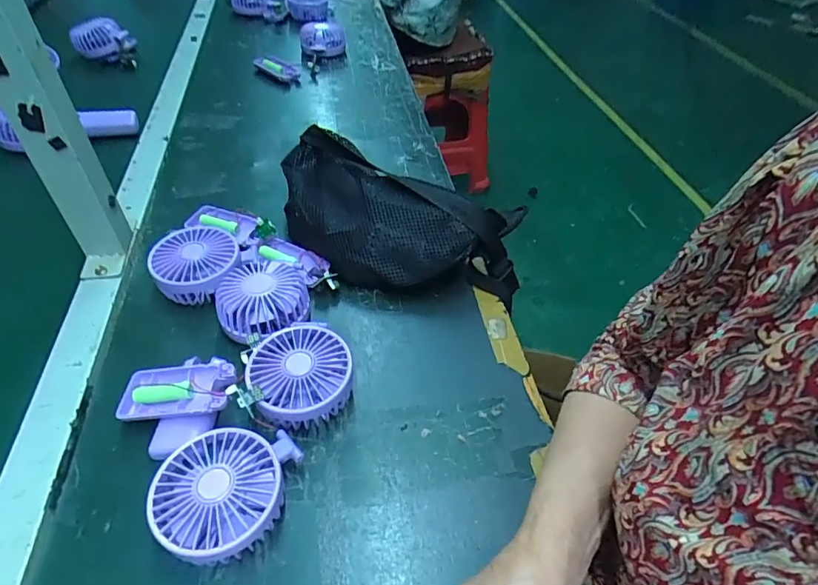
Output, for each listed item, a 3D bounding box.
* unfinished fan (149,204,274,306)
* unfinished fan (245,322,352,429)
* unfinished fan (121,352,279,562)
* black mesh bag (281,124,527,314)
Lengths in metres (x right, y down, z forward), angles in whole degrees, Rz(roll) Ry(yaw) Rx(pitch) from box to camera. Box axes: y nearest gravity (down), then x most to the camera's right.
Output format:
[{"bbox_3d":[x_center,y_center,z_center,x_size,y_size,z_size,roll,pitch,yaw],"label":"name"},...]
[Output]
[{"bbox_3d":[-0.209,-0.055,0.523,0.104,0.038,0.155,2,47,0],"label":"unfinished fan"},{"bbox_3d":[-0.092,0.074,0.414,0.080,0.045,0.091,-16,49,-17],"label":"unfinished fan"},{"bbox_3d":[-0.158,0.117,0.366,0.089,0.044,0.182,-28,54,-25],"label":"unfinished fan"},{"bbox_3d":[-0.021,-0.083,0.533,0.296,0.085,0.159,20,49,16],"label":"black mesh bag"}]

